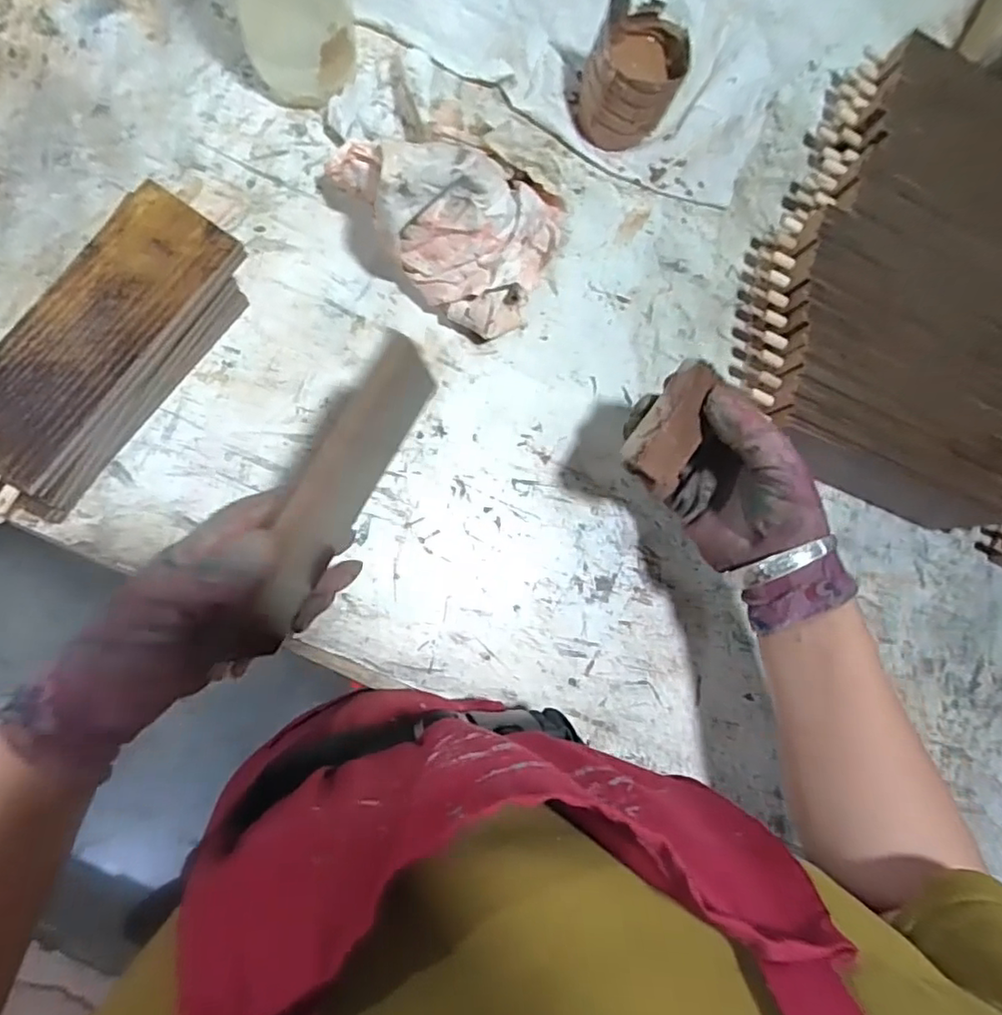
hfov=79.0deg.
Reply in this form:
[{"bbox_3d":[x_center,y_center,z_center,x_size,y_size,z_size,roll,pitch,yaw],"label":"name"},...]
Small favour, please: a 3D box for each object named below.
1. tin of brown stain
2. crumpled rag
[{"bbox_3d":[0.097,-0.314,0.449,0.068,0.067,0.075,33,81,-6],"label":"tin of brown stain"},{"bbox_3d":[-0.030,-0.174,0.401,0.152,0.099,0.100,2,85,-10],"label":"crumpled rag"}]

